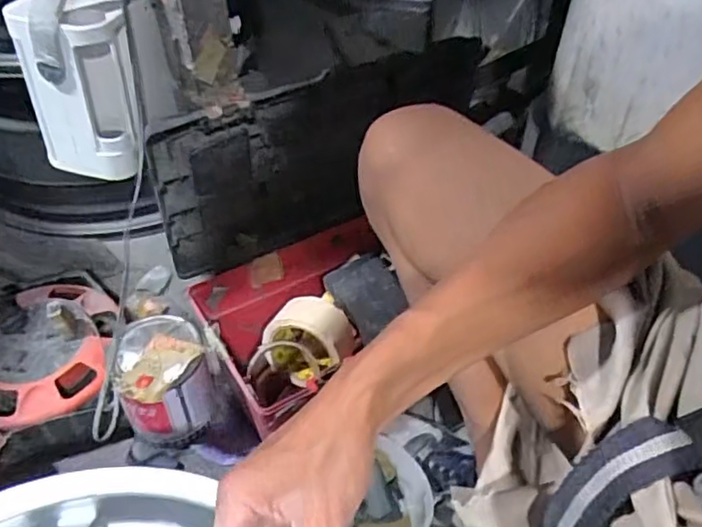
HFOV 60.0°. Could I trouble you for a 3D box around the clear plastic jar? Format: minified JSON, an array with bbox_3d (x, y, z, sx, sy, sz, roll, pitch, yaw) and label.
[{"bbox_3d":[-0.211,0.141,0.702,0.095,0.129,0.103,-8,47,-10],"label":"clear plastic jar"}]

